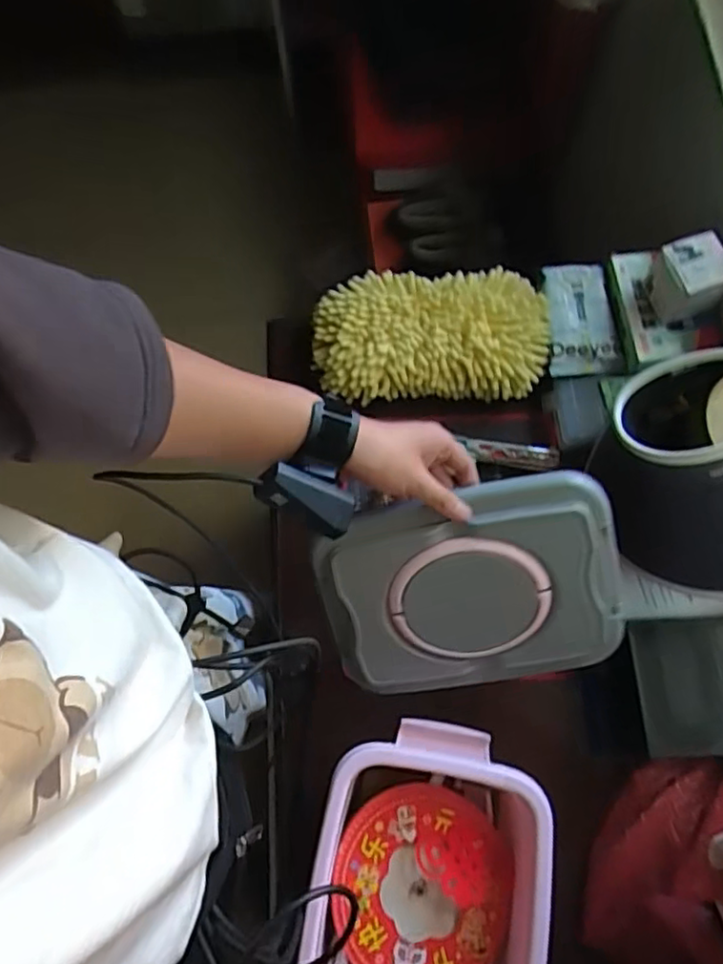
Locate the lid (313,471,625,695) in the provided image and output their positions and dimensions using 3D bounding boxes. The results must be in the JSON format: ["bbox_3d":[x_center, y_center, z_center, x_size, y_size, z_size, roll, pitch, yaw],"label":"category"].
[{"bbox_3d":[0.092,0.095,0.532,0.242,0.019,0.173,-13,107,8],"label":"lid"}]

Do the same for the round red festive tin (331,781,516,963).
[{"bbox_3d":[0.053,0.347,0.533,0.154,0.034,0.151,0,72,0],"label":"round red festive tin"}]

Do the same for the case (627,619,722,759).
[{"bbox_3d":[0.314,0.186,0.570,0.118,0.018,0.116,-2,72,-1],"label":"case"}]

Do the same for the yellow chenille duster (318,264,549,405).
[{"bbox_3d":[0.076,-0.170,0.708,0.257,0.054,0.148,-2,72,-1],"label":"yellow chenille duster"}]

